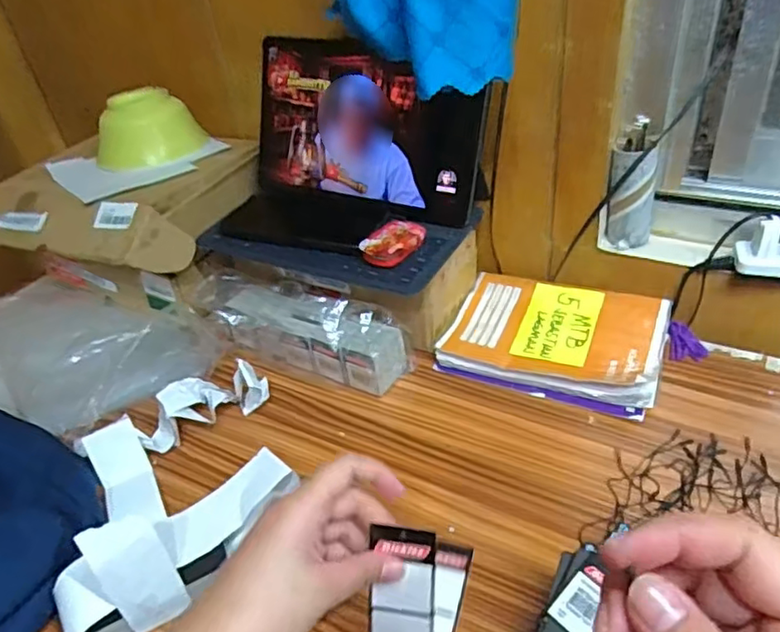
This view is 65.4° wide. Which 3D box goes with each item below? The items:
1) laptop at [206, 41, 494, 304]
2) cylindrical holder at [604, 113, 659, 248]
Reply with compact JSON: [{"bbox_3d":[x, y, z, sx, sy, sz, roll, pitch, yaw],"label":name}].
[{"bbox_3d":[-0.059,-0.149,0.631,0.280,0.179,0.173,19,44,31],"label":"laptop"},{"bbox_3d":[0.243,-0.128,0.606,0.046,0.110,0.050,12,41,24],"label":"cylindrical holder"}]

